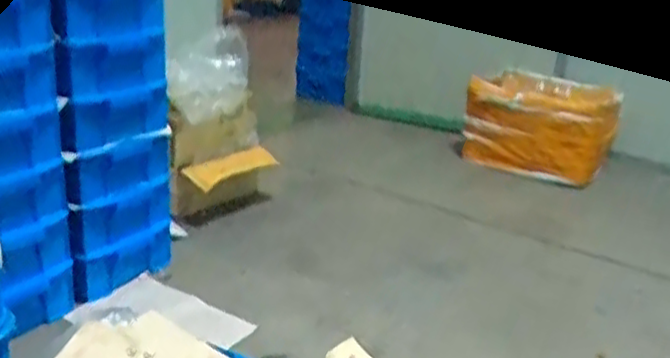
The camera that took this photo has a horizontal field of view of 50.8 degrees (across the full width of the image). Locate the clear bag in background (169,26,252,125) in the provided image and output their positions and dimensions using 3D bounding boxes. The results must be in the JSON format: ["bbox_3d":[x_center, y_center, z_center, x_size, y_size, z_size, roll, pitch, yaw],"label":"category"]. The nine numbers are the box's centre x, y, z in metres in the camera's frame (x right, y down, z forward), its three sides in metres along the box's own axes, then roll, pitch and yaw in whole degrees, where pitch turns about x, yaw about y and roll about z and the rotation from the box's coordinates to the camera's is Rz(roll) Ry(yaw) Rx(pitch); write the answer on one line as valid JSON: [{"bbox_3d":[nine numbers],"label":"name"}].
[{"bbox_3d":[-0.301,-0.248,1.677,0.189,0.232,0.078,-1,22,-15],"label":"clear bag in background"}]

